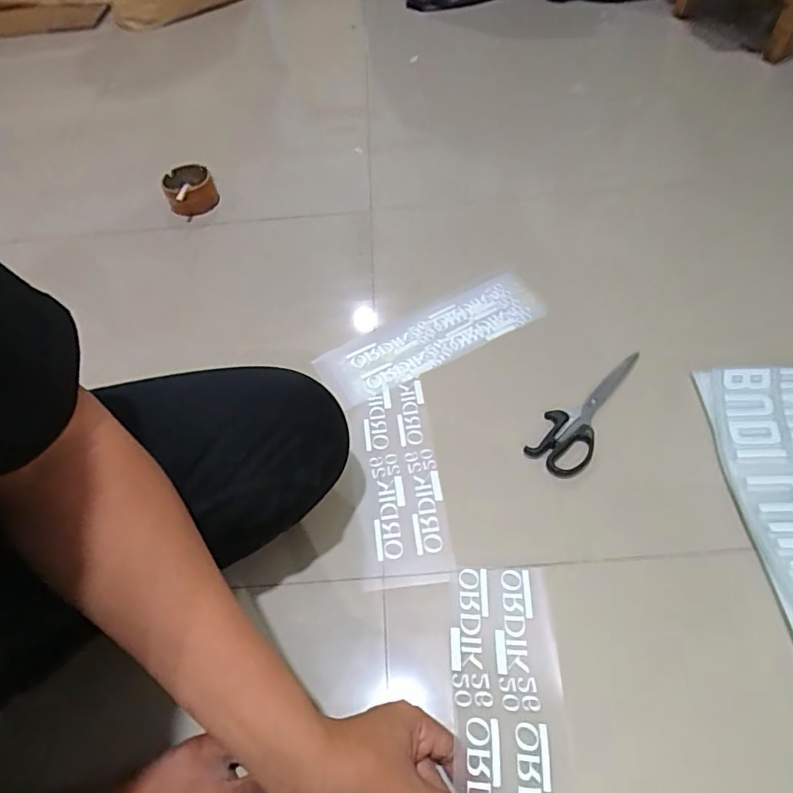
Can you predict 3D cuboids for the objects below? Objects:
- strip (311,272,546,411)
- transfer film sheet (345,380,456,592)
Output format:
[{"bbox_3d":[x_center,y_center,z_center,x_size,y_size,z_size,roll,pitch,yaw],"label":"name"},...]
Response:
[{"bbox_3d":[0.045,-0.081,0.688,0.299,0.008,0.097,-27,55,-14],"label":"strip"},{"bbox_3d":[0.002,0.086,0.572,0.097,0.009,0.235,-6,53,1],"label":"transfer film sheet"}]

